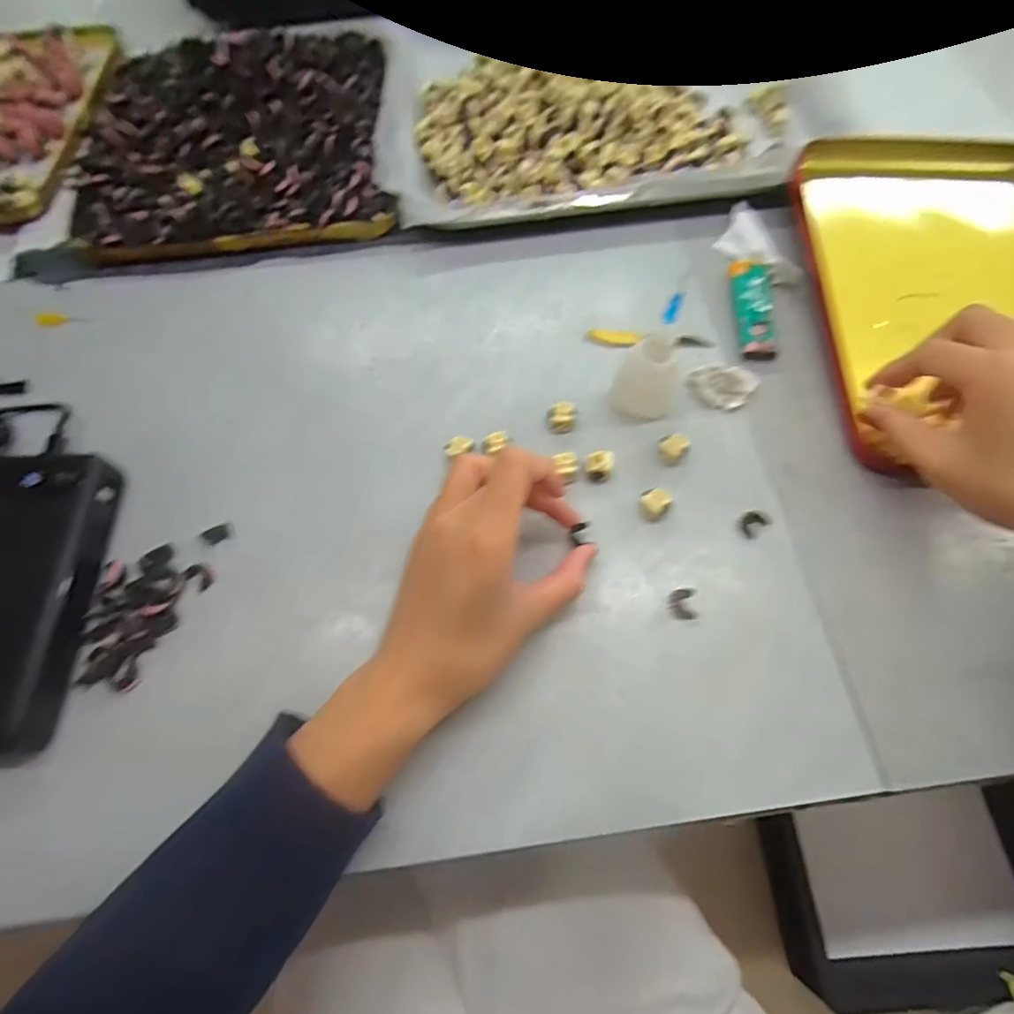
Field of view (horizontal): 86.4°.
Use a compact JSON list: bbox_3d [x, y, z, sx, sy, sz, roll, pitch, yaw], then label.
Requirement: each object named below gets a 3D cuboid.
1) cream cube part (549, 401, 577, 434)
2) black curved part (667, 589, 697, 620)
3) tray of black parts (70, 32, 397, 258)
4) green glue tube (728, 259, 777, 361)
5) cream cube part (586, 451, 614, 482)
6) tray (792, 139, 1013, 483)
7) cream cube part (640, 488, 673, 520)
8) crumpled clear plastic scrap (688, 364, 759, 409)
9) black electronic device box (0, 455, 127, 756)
[{"bbox_3d":[0.034,-0.055,0.333,0.016,0.014,0.015,8,69,4],"label":"cream cube part"},{"bbox_3d":[0.094,0.052,0.290,0.015,0.004,0.017,3,67,3],"label":"black curved part"},{"bbox_3d":[-0.210,-0.290,0.419,0.228,0.021,0.216,-7,66,-1],"label":"tray of black parts"},{"bbox_3d":[0.166,-0.137,0.363,0.026,0.007,0.083,5,67,4],"label":"green glue tube"},{"bbox_3d":[0.055,-0.024,0.318,0.015,0.014,0.013,8,69,4],"label":"cream cube part"},{"bbox_3d":[0.305,-0.149,0.358,0.201,0.021,0.272,2,69,2],"label":"tray"},{"bbox_3d":[0.084,-0.001,0.308,0.016,0.012,0.016,40,73,17],"label":"cream cube part"},{"bbox_3d":[0.137,-0.075,0.335,0.041,0.015,0.025,-2,66,1],"label":"crumpled clear plastic scrap"},{"bbox_3d":[-0.259,0.045,0.282,0.071,0.025,0.151,-2,69,0],"label":"black electronic device box"}]

